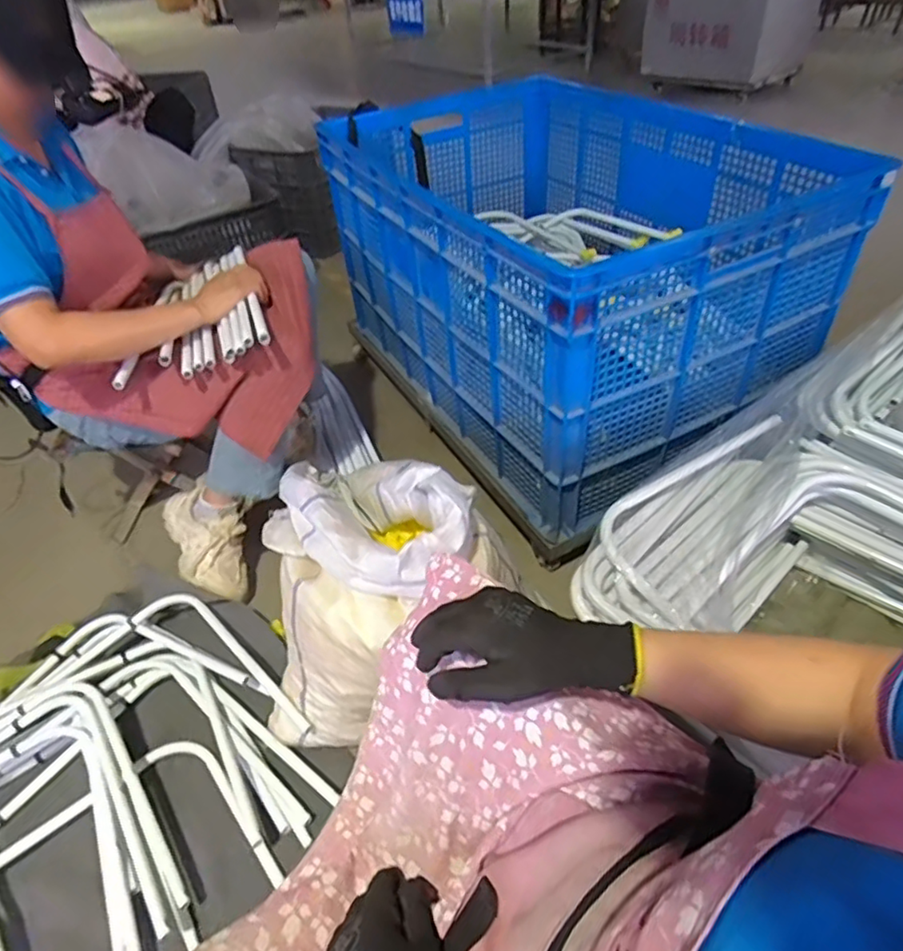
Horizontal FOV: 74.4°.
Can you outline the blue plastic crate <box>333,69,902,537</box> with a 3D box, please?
[{"bbox_3d":[0.228,-0.497,1.429,0.733,0.554,1.075,-24,46,-18],"label":"blue plastic crate"}]

